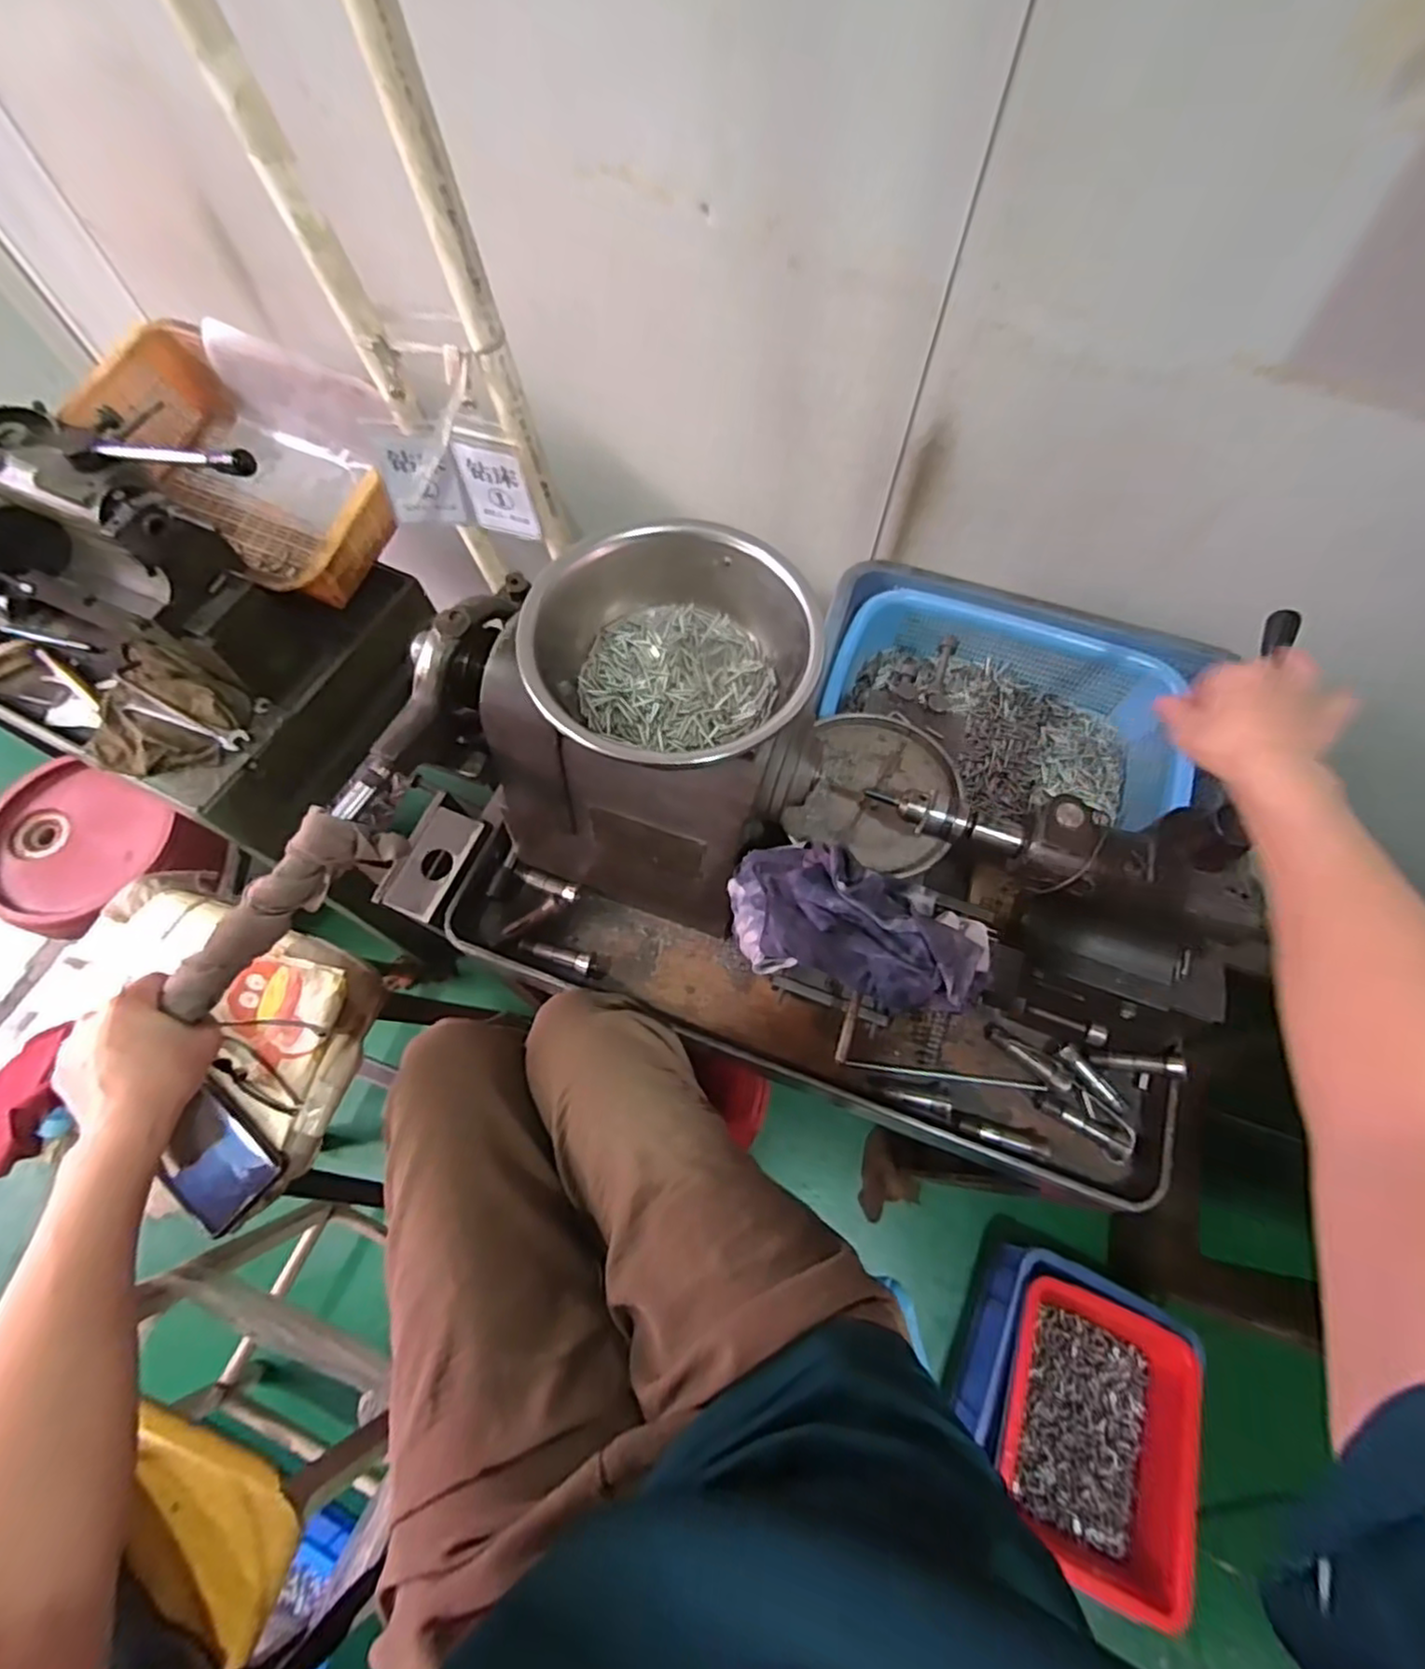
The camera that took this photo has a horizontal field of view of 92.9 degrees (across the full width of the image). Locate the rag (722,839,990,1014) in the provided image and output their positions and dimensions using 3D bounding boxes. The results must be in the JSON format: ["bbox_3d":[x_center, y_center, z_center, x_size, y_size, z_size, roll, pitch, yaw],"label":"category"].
[{"bbox_3d":[0.093,0.062,0.460,0.172,0.065,0.089,21,68,9],"label":"rag"}]

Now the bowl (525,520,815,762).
[{"bbox_3d":[-0.025,-0.116,0.432,0.179,0.065,0.165,0,66,0],"label":"bowl"}]

